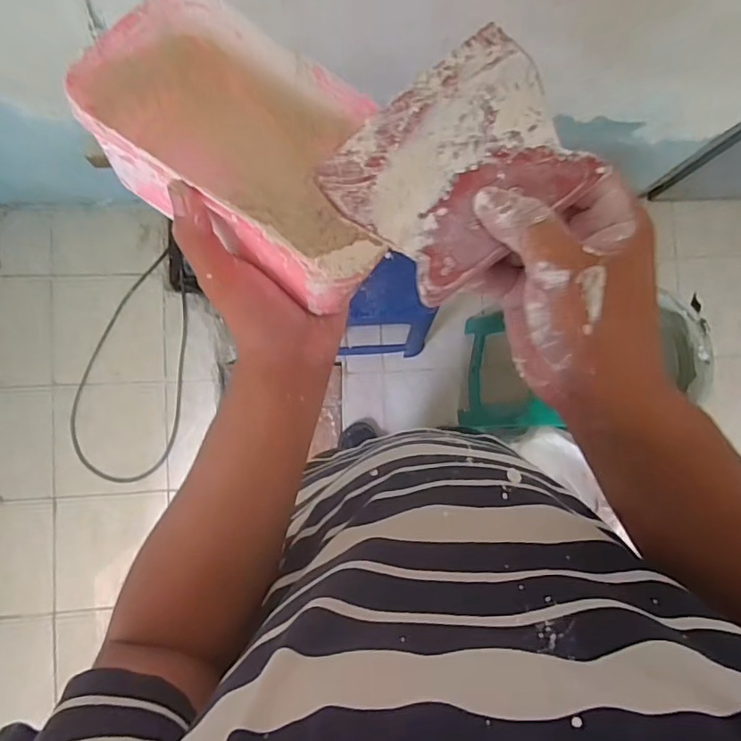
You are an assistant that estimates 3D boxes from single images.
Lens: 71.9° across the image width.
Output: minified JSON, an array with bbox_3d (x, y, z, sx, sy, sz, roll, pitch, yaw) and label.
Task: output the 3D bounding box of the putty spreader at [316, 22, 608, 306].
[{"bbox_3d":[0.044,-0.105,0.263,0.116,0.004,0.103,-36,76,8],"label":"putty spreader"}]

